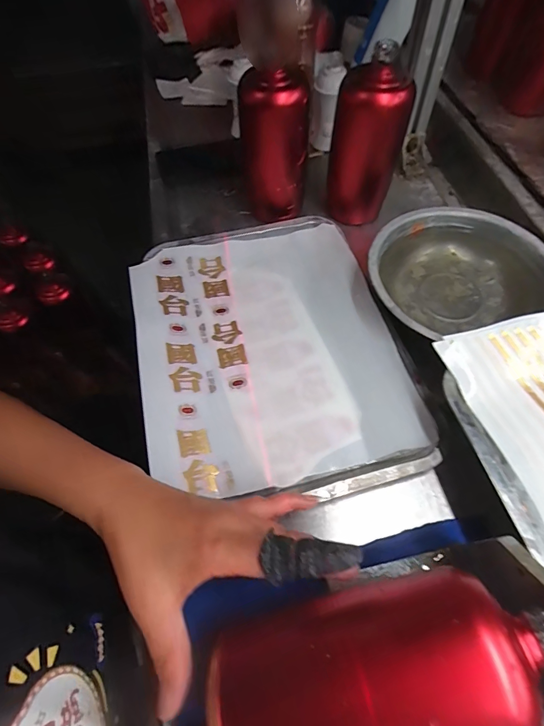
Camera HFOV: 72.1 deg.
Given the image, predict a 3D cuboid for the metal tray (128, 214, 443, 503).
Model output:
[{"bbox_3d":[-0.005,-0.026,0.399,0.259,0.032,0.336,-16,61,-3],"label":"metal tray"}]

